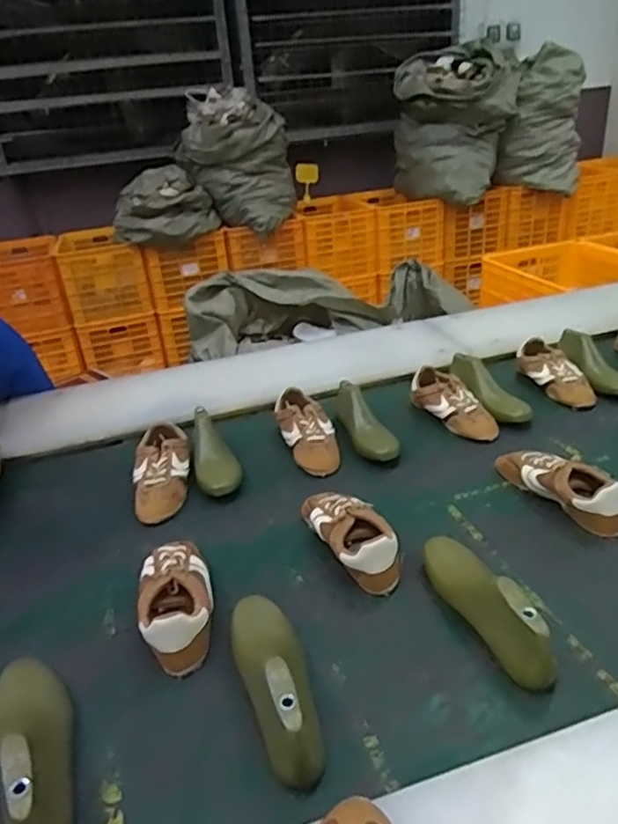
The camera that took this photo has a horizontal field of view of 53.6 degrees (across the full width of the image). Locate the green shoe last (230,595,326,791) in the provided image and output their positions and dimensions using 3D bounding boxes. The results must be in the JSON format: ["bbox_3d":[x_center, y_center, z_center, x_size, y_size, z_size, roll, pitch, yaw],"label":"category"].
[{"bbox_3d":[-0.040,0.280,0.678,0.068,0.084,0.237,-15,29,-16],"label":"green shoe last"}]

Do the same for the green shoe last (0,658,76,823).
[{"bbox_3d":[-0.279,0.333,0.618,0.067,0.085,0.233,-16,30,-19],"label":"green shoe last"}]

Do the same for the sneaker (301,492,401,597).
[{"bbox_3d":[0.054,0.168,0.888,0.085,0.067,0.216,-17,30,-20],"label":"sneaker"}]

